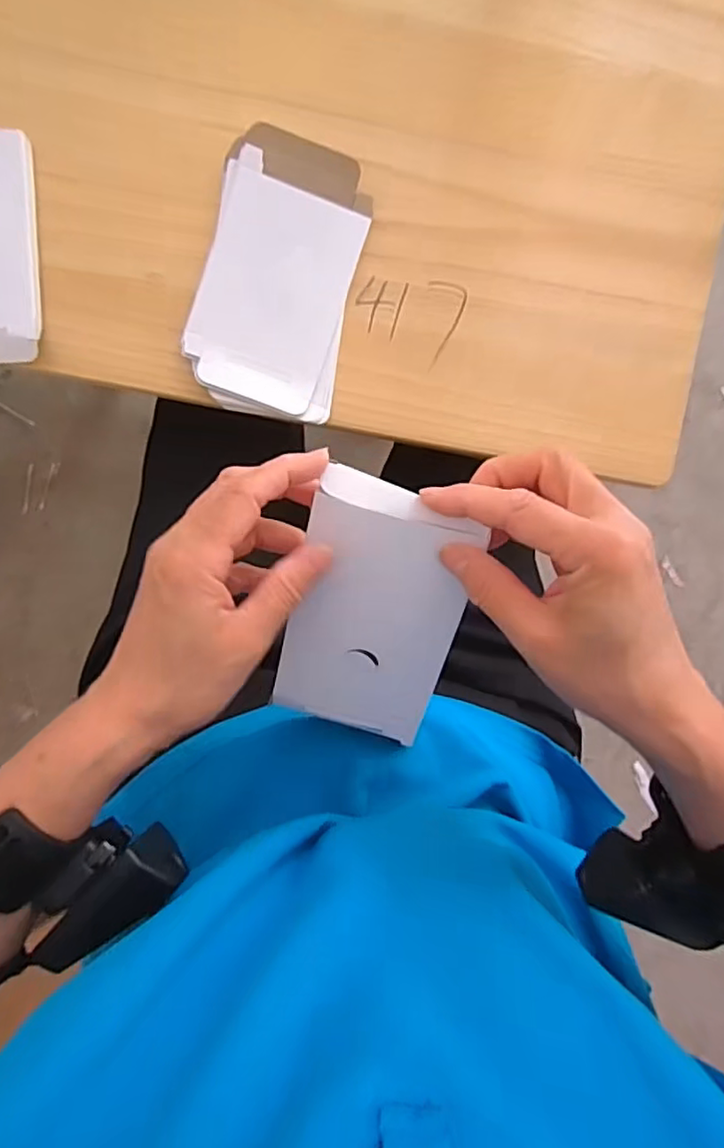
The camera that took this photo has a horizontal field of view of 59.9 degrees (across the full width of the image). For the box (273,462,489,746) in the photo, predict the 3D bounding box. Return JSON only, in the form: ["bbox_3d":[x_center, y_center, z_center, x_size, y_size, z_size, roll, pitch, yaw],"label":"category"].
[{"bbox_3d":[0.008,0.024,0.326,0.085,0.018,0.142,13,120,-4],"label":"box"}]

